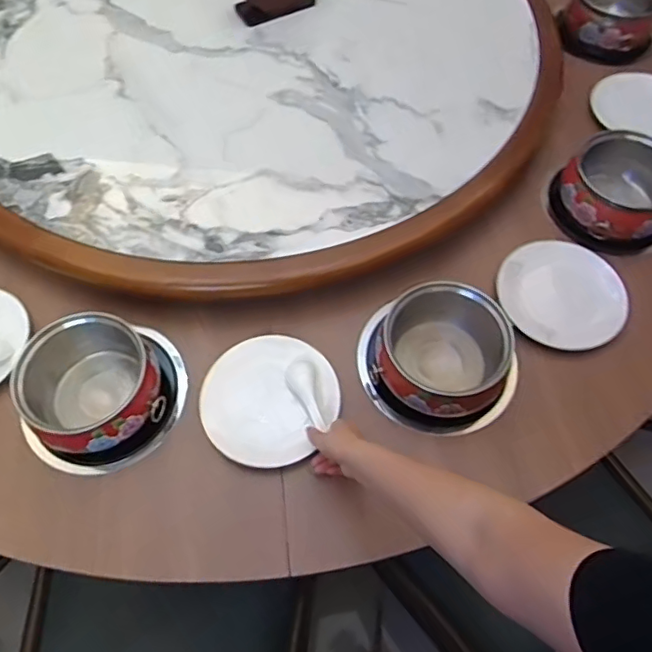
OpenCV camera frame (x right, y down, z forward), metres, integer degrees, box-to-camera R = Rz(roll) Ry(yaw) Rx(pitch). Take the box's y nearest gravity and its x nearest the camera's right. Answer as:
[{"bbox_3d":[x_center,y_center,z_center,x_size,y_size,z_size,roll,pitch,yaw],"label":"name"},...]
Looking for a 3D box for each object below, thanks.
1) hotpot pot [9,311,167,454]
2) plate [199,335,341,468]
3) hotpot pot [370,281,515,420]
[{"bbox_3d":[-0.306,0.076,0.752,0.172,0.127,0.159,0,61,0],"label":"hotpot pot"},{"bbox_3d":[-0.078,0.096,0.777,0.172,0.013,0.178,0,61,0],"label":"plate"},{"bbox_3d":[0.157,0.032,0.766,0.157,0.093,0.167,0,61,0],"label":"hotpot pot"}]

